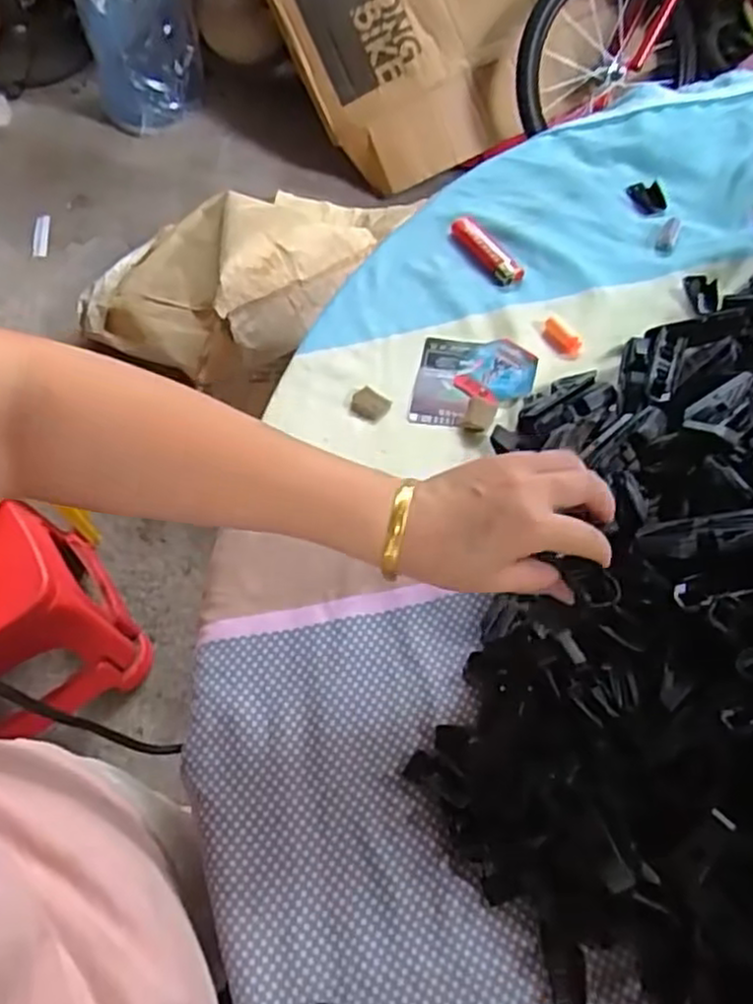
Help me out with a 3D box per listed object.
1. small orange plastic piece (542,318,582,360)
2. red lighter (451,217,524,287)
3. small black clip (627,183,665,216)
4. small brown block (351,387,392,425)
[{"bbox_3d":[0.147,-0.130,0.593,0.016,0.008,0.037,-33,63,-16],"label":"small orange plastic piece"},{"bbox_3d":[0.094,-0.217,0.640,0.024,0.011,0.081,-28,62,-13],"label":"red lighter"},{"bbox_3d":[0.244,-0.276,0.676,0.027,0.012,0.037,-20,60,-9],"label":"small black clip"},{"bbox_3d":[-0.005,-0.073,0.565,0.028,0.010,0.020,32,66,20],"label":"small brown block"}]

